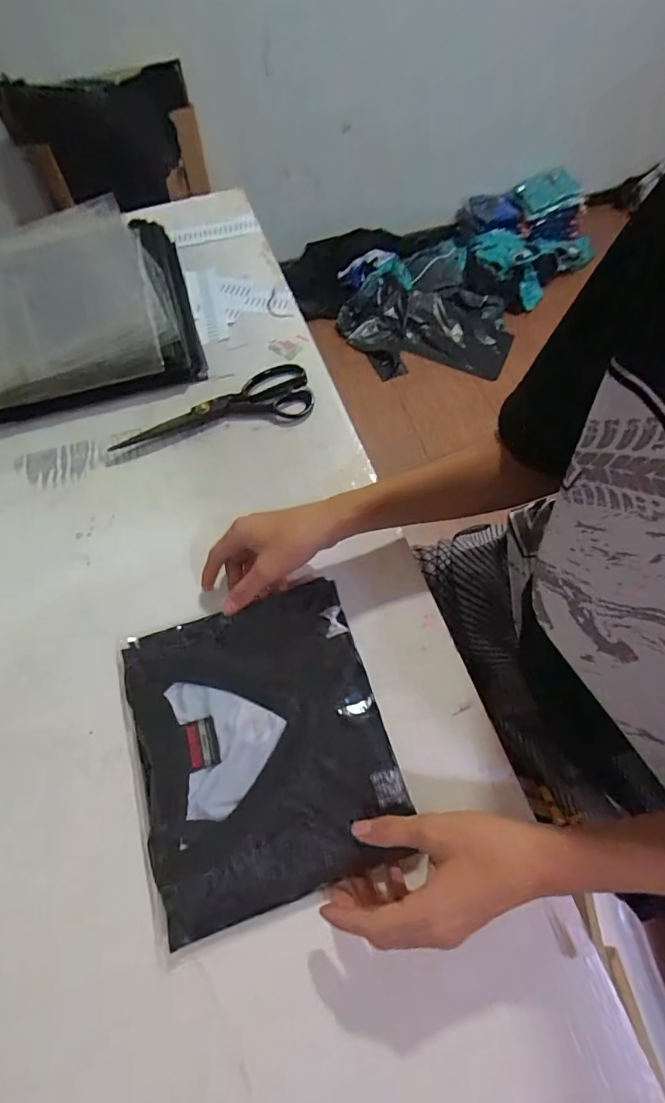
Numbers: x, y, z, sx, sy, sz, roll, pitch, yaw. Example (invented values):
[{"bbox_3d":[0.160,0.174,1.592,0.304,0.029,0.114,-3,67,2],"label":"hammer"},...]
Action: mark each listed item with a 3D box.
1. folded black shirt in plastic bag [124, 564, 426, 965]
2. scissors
[{"bbox_3d":[-0.065,0.159,0.404,0.211,0.012,0.239,-17,66,-6],"label":"folded black shirt in plastic bag"},{"bbox_3d":[-0.144,-0.180,0.568,0.233,0.013,0.077,-12,66,-4],"label":"scissors"}]

